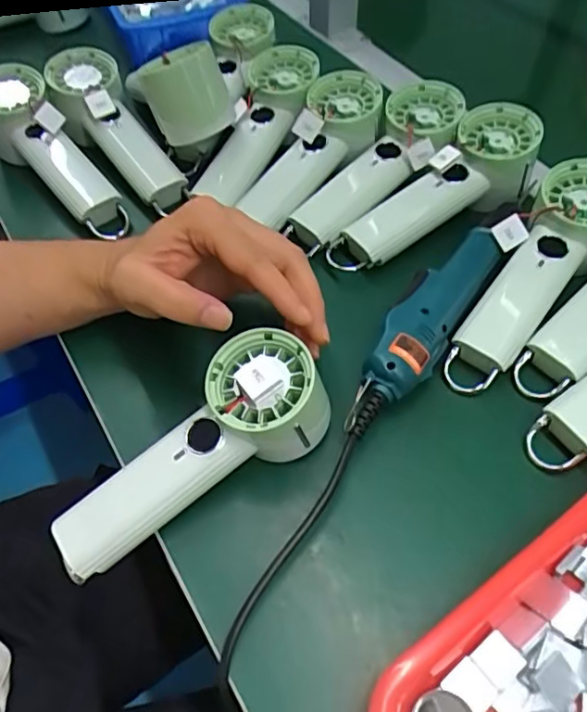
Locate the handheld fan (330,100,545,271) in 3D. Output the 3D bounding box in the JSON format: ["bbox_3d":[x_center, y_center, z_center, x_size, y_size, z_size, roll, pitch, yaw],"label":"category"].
[{"bbox_3d":[0.110,-0.125,0.450,0.193,0.054,0.058,-35,59,-4],"label":"handheld fan"}]

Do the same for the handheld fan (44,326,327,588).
[{"bbox_3d":[-0.058,0.059,0.339,0.173,0.052,0.062,-39,60,-1],"label":"handheld fan"}]

